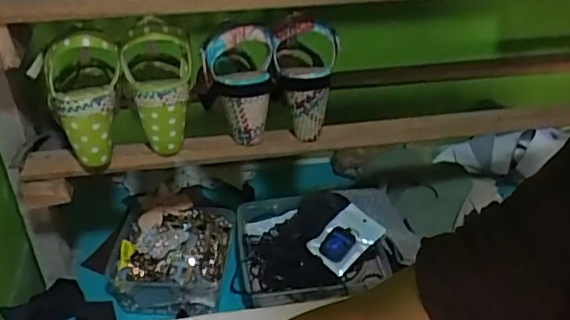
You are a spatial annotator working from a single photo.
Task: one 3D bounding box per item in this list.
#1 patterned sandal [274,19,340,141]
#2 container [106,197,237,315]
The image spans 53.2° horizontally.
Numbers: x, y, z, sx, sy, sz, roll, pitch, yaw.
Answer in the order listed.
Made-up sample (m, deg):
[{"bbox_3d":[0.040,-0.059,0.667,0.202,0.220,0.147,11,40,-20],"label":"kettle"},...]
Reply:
[{"bbox_3d":[0.023,-0.096,0.677,0.073,0.141,0.065,4,34,5],"label":"patterned sandal"},{"bbox_3d":[-0.160,0.142,0.833,0.164,0.077,0.163,3,34,4],"label":"container"}]

